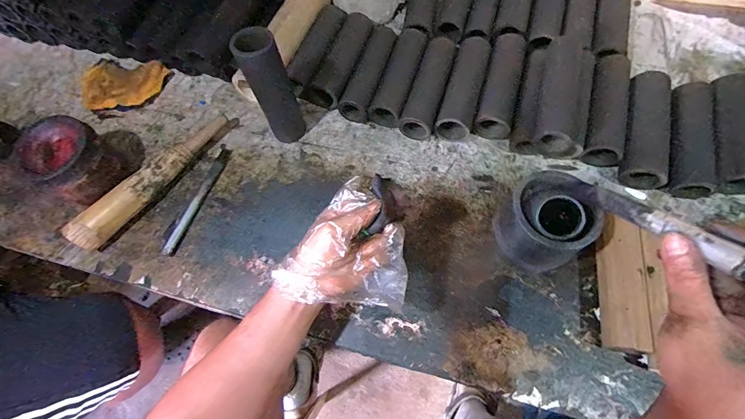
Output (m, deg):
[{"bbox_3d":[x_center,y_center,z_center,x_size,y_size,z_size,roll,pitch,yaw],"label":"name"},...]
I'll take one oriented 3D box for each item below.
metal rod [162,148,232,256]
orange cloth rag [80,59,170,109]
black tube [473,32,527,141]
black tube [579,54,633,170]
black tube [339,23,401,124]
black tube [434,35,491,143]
[{"bbox_3d":[-0.271,-0.017,0.541,0.018,0.014,0.192,15,67,9],"label":"metal rod"},{"bbox_3d":[-0.465,-0.231,0.649,0.161,0.029,0.112,-2,65,2],"label":"orange cloth rag"},{"bbox_3d":[0.215,-0.205,0.576,0.059,0.044,0.195,15,67,10],"label":"black tube"},{"bbox_3d":[0.361,-0.154,0.539,0.057,0.053,0.187,15,67,9],"label":"black tube"},{"bbox_3d":[-0.005,-0.237,0.610,0.052,0.053,0.181,15,67,9],"label":"black tube"},{"bbox_3d":[0.156,-0.204,0.583,0.053,0.048,0.191,17,67,10],"label":"black tube"}]

